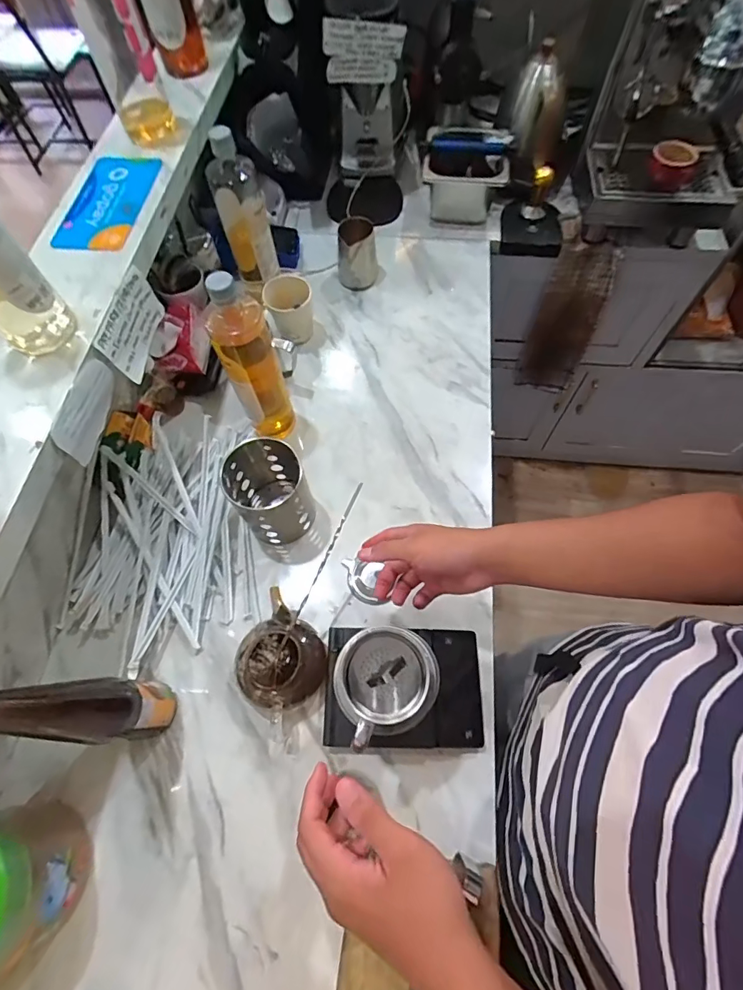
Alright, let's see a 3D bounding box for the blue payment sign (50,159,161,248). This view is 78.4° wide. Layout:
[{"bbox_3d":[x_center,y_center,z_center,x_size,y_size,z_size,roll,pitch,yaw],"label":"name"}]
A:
[{"bbox_3d":[-0.332,-0.376,0.582,0.096,0.010,0.175,1,66,5],"label":"blue payment sign"}]

